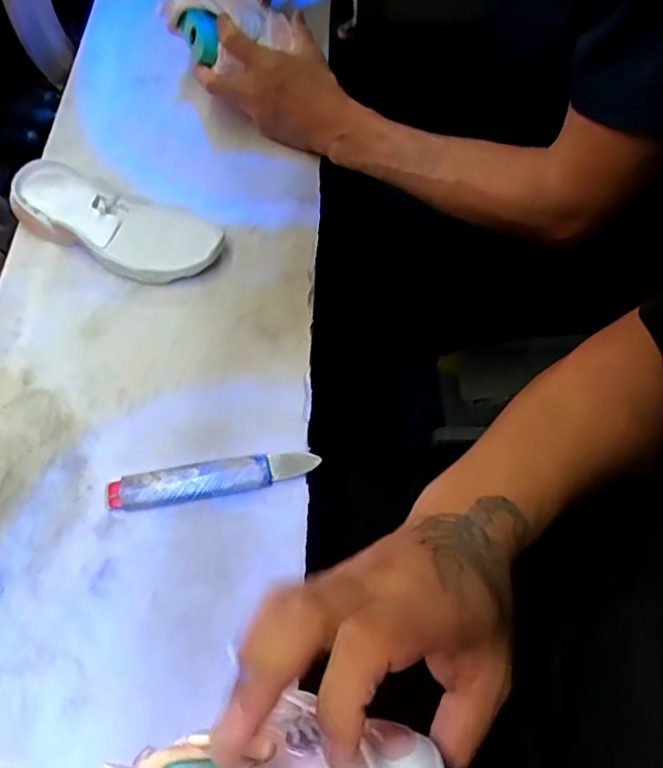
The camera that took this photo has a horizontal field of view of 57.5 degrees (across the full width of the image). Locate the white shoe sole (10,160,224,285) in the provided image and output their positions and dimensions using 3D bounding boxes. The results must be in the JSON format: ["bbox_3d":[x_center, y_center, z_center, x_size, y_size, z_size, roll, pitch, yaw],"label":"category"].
[{"bbox_3d":[-0.202,-0.152,0.575,0.210,0.035,0.089,21,65,7],"label":"white shoe sole"}]

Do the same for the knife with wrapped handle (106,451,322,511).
[{"bbox_3d":[-0.094,0.075,0.482,0.164,0.014,0.028,-8,65,-7],"label":"knife with wrapped handle"}]

